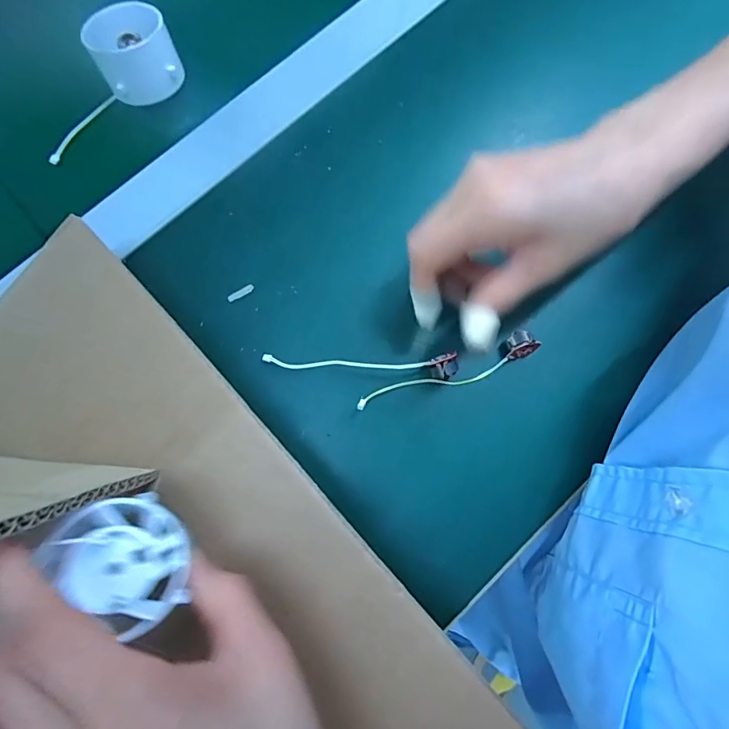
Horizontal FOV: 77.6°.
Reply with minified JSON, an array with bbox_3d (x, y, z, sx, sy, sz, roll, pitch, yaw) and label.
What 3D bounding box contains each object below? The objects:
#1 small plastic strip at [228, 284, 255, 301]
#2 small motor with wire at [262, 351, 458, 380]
[{"bbox_3d":[-0.077,-0.045,0.284,0.017,0.004,0.005,-31,88,-8],"label":"small plastic strip"},{"bbox_3d":[-0.003,0.001,0.268,0.114,0.012,0.017,0,80,0],"label":"small motor with wire"}]

